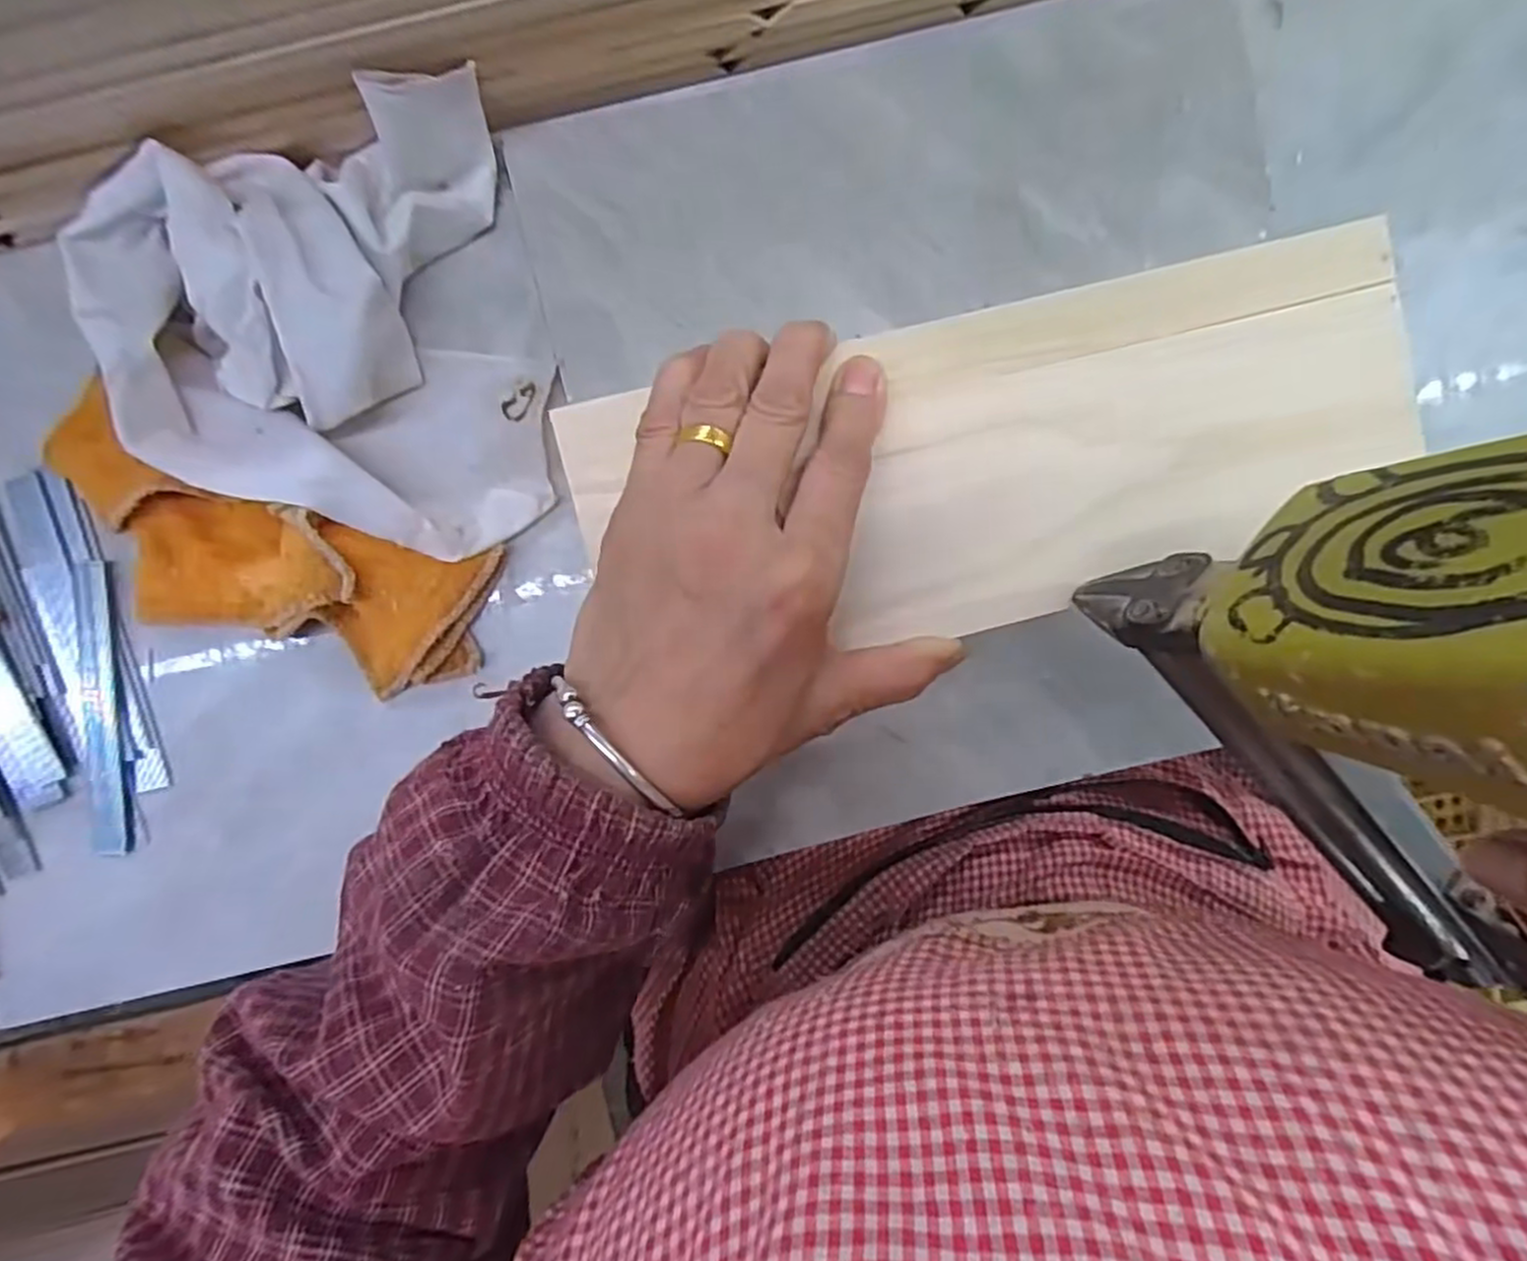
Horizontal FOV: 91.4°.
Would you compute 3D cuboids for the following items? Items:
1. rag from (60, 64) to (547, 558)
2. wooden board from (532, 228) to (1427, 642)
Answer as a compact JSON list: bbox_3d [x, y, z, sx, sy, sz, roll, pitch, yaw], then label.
[{"bbox_3d":[-0.157,-0.100,0.269,0.142,0.040,0.149,-13,94,-3],"label":"rag"},{"bbox_3d":[0.082,-0.053,0.239,0.275,0.014,0.095,-15,94,-4],"label":"wooden board"}]

